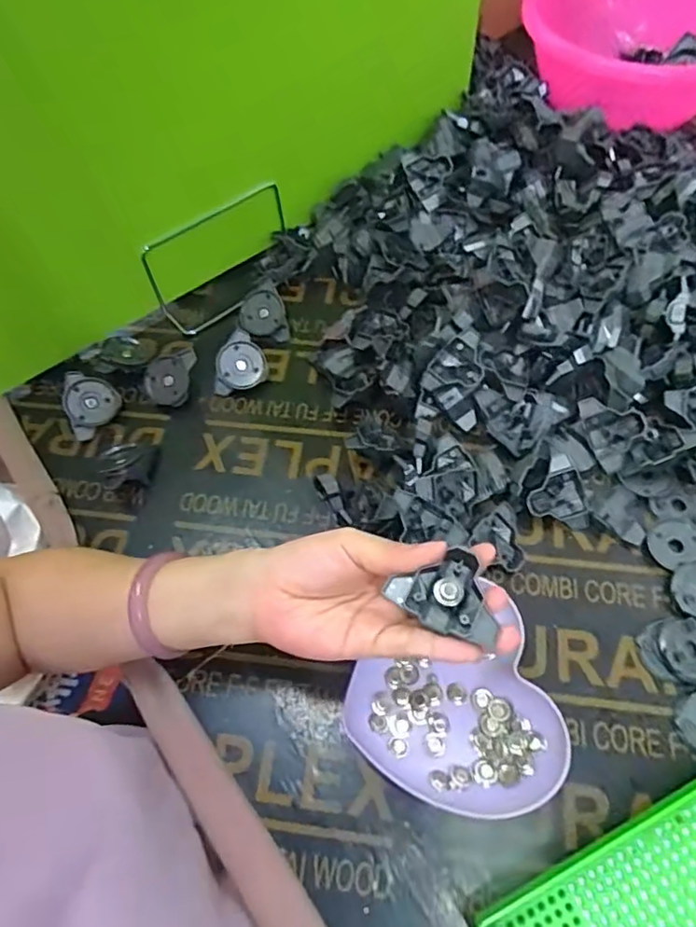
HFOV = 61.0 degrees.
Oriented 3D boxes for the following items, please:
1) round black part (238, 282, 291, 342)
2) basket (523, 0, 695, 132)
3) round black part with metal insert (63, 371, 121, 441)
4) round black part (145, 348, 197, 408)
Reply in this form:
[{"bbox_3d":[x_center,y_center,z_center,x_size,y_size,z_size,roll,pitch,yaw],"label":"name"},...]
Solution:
[{"bbox_3d":[-0.083,-0.145,0.575,0.044,0.016,0.060,-16,91,7],"label":"round black part"},{"bbox_3d":[0.322,-0.484,0.673,0.225,0.088,0.215,-11,62,-3],"label":"basket"},{"bbox_3d":[-0.236,-0.056,0.531,0.049,0.015,0.054,-41,104,-15],"label":"round black part with metal insert"},{"bbox_3d":[-0.165,-0.079,0.541,0.046,0.015,0.052,9,89,7],"label":"round black part"}]

